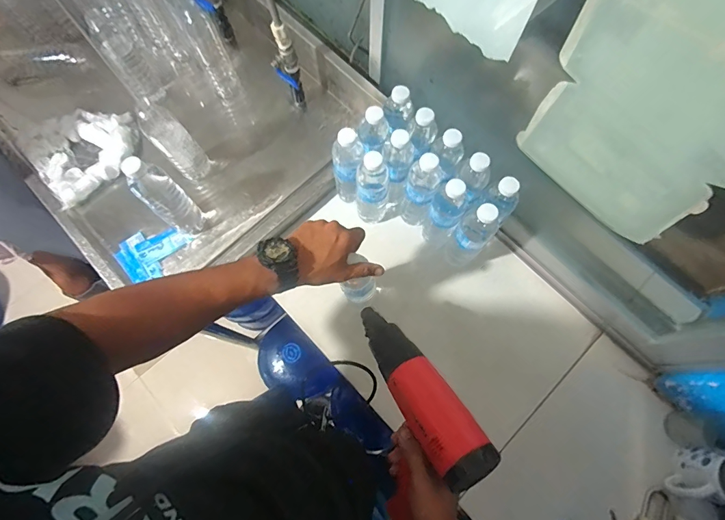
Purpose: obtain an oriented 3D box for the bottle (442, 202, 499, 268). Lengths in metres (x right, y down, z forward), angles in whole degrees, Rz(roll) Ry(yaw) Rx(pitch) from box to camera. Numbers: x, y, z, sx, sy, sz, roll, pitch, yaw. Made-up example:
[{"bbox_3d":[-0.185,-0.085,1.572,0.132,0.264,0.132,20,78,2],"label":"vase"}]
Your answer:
[{"bbox_3d":[0.194,-0.043,0.702,0.060,0.181,0.058,0,73,0],"label":"bottle"}]

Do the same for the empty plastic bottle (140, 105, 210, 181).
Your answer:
[{"bbox_3d":[-0.352,-0.220,0.733,0.062,0.194,0.068,-43,78,-12],"label":"empty plastic bottle"}]

